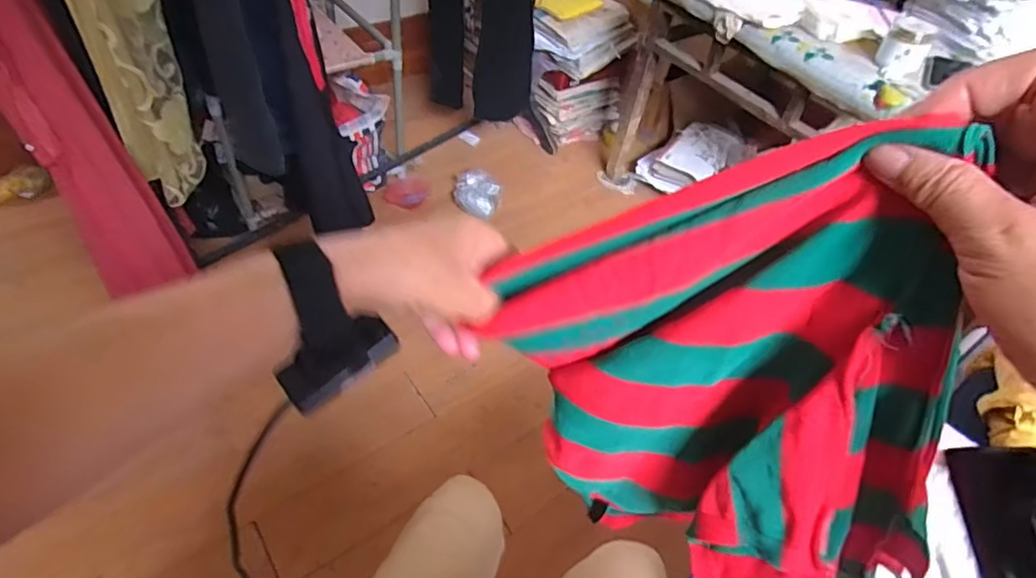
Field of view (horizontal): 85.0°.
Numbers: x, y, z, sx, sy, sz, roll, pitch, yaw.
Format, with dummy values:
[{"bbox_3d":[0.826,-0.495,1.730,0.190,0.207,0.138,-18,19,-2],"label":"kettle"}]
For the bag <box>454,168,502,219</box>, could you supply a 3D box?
[{"bbox_3d":[-0.136,-0.317,1.826,0.134,0.063,0.206,-17,51,-20],"label":"bag"}]

